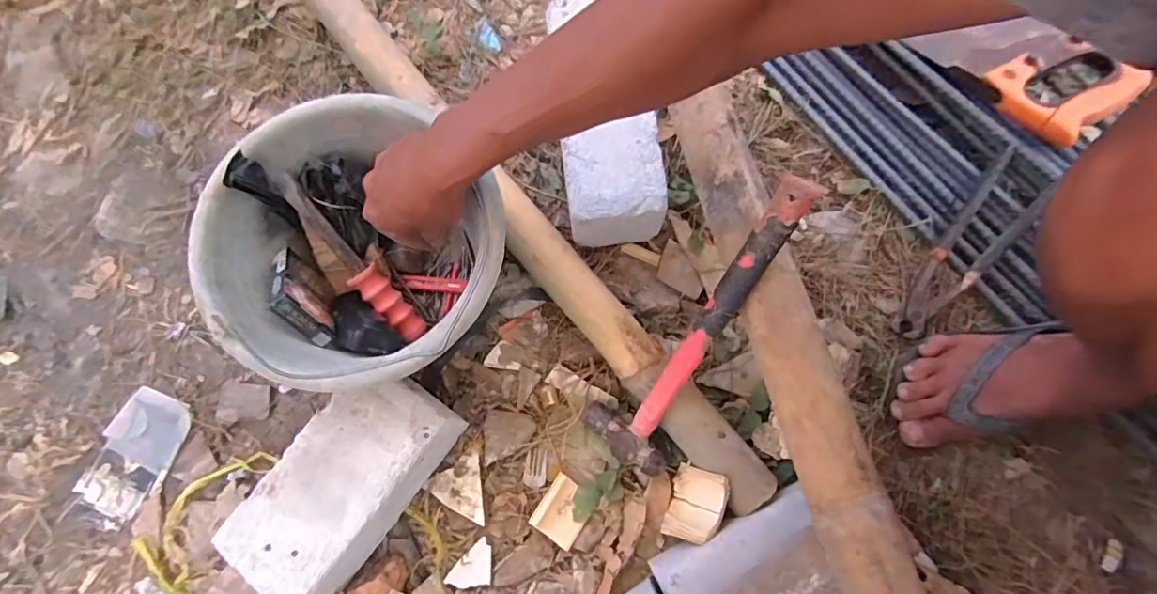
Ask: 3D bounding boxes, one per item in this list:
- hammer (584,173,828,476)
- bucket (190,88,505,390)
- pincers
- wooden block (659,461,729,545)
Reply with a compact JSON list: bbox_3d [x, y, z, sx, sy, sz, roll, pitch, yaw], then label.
[{"bbox_3d":[0.110,0.031,0.486,0.083,0.033,0.309,33,115,8],"label":"hammer"},{"bbox_3d":[-0.192,-0.035,0.512,0.243,0.159,0.244,0,71,0],"label":"bucket"},{"bbox_3d":[0.410,-0.049,0.567,0.060,0.029,0.218,38,91,9],"label":"pincers"},{"bbox_3d":[0.114,0.202,0.519,0.058,0.019,0.068,7,74,39],"label":"wooden block"}]

